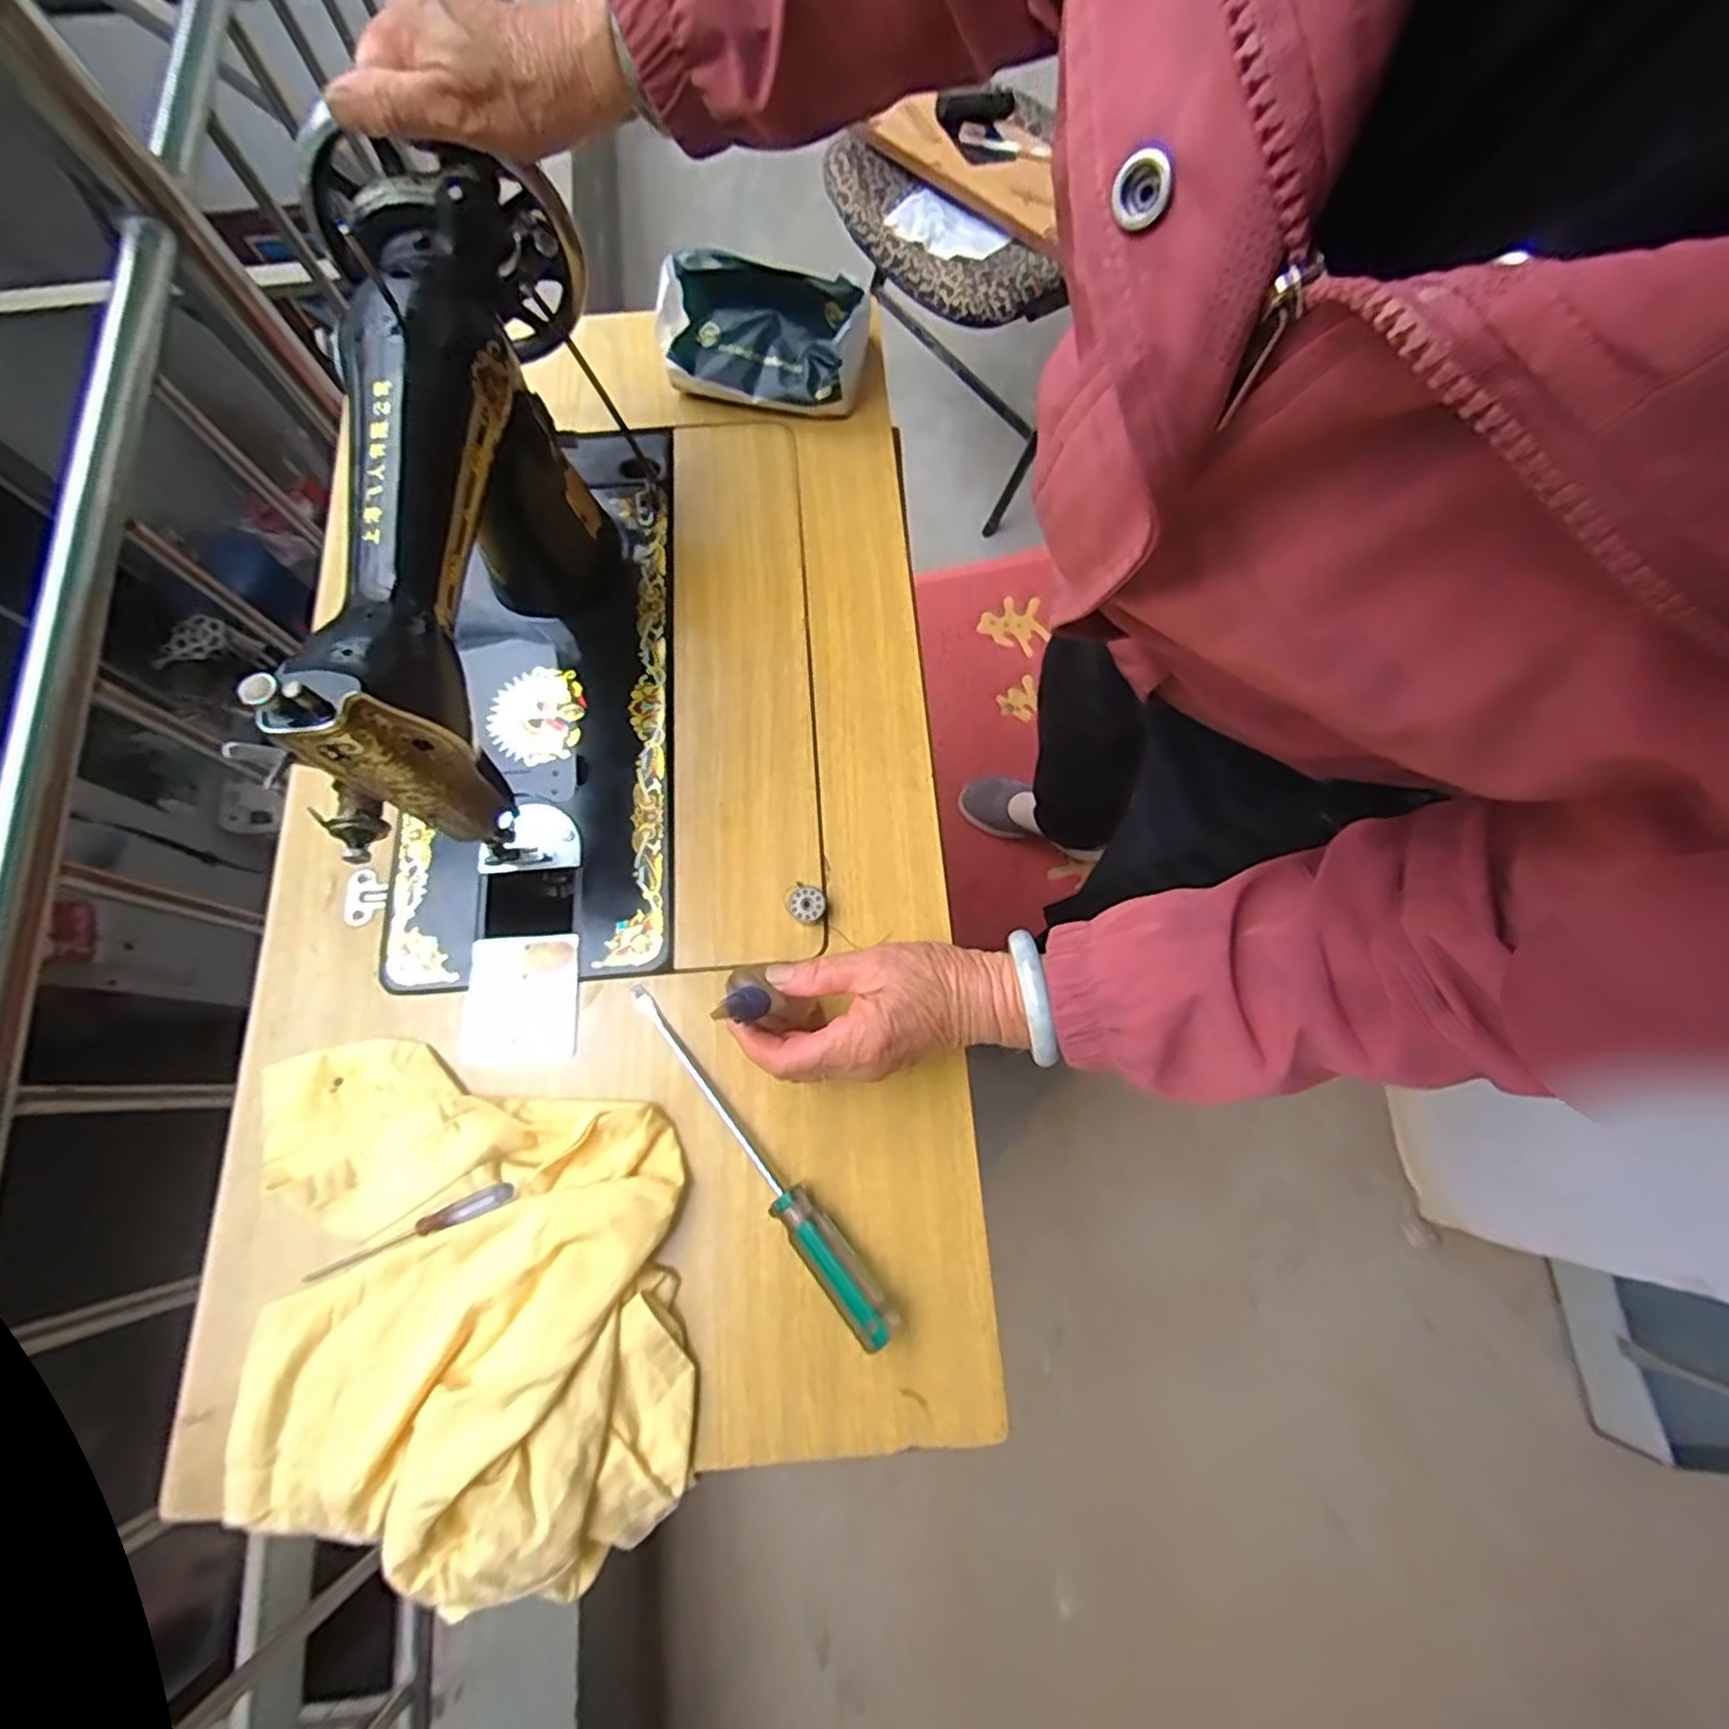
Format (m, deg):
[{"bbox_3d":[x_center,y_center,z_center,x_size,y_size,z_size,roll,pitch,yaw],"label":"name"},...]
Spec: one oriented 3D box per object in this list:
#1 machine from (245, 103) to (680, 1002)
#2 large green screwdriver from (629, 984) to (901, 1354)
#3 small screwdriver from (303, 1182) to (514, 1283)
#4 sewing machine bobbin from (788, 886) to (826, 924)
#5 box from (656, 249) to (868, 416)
[{"bbox_3d":[-0.216,-0.153,0.436,0.167,0.231,0.422,-3,73,0],"label":"machine"},{"bbox_3d":[-0.064,0.160,0.410,0.024,0.027,0.233,-38,76,-10],"label":"large green screwdriver"},{"bbox_3d":[-0.246,0.199,0.393,0.122,0.015,0.011,-22,74,-6],"label":"small screwdriver"},{"bbox_3d":[-0.035,0.026,0.459,0.022,0.018,0.021,0,73,1],"label":"sewing machine bobbin"},{"bbox_3d":[-0.077,-0.395,0.553,0.154,0.077,0.069,11,74,4],"label":"box"}]

